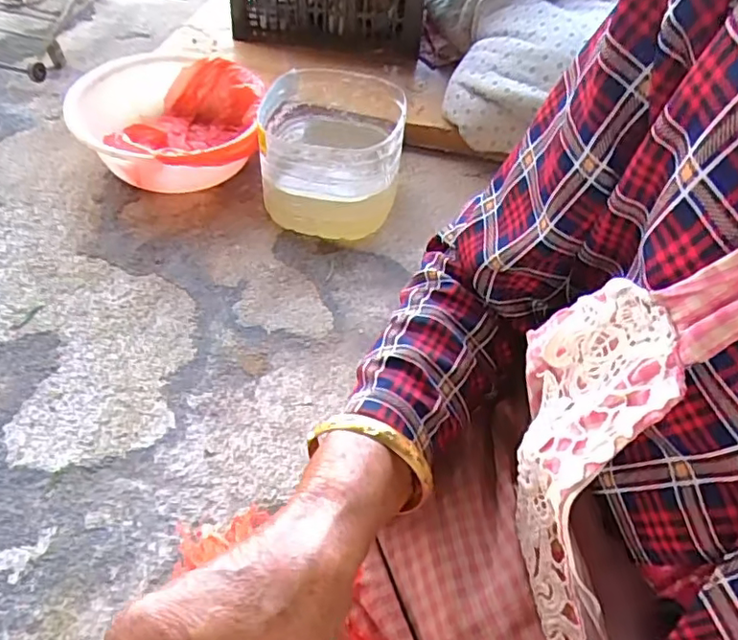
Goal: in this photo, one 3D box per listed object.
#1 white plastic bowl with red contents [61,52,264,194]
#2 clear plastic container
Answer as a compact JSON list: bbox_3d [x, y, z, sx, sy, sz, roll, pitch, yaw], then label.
[{"bbox_3d":[-0.401,-0.398,1.182,0.358,0.151,0.381,-1,51,-6],"label":"white plastic bowl with red contents"},{"bbox_3d":[-0.070,-0.312,1.099,0.258,0.217,0.275,0,51,-6],"label":"clear plastic container"}]

